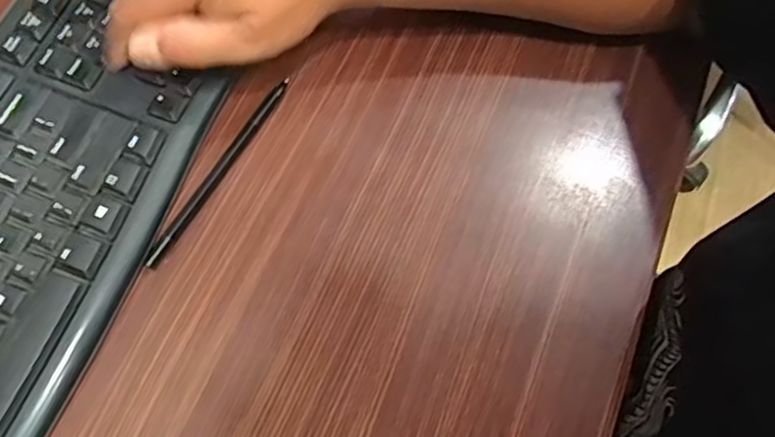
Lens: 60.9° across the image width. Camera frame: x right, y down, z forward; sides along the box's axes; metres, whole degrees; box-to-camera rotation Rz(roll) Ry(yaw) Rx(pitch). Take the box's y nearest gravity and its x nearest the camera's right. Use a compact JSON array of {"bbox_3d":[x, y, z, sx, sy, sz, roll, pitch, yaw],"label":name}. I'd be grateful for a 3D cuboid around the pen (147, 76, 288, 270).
[{"bbox_3d":[-0.101,-0.031,0.399,0.008,0.004,0.141,29,70,12],"label":"pen"}]

